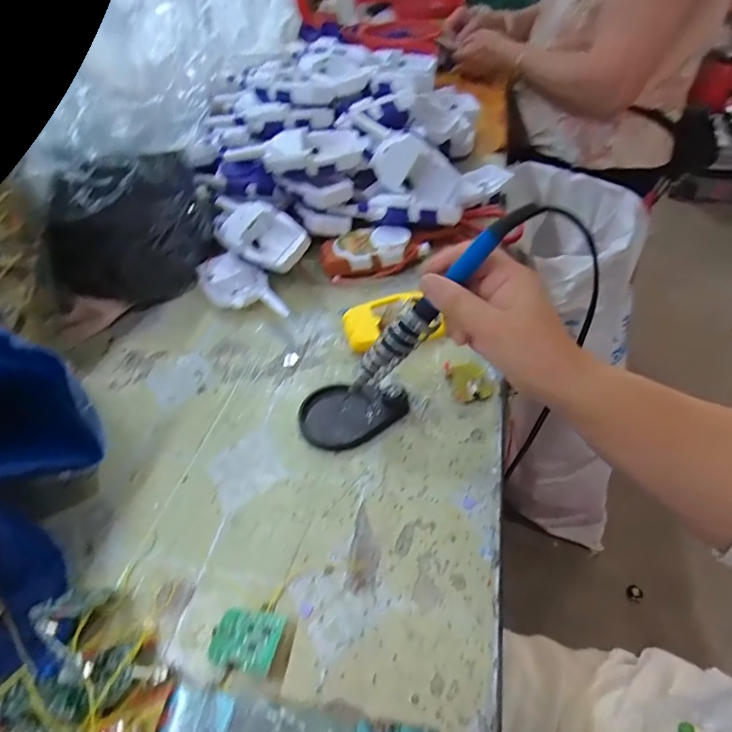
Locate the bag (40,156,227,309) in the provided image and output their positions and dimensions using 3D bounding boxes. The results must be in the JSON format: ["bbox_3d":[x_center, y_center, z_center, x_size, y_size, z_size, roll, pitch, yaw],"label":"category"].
[{"bbox_3d":[-0.237,-0.146,0.522,0.074,0.145,0.184,30,55,29],"label":"bag"}]

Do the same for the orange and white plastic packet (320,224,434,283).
[{"bbox_3d":[0.013,-0.130,0.558,0.127,0.036,0.062,-8,46,-2],"label":"orange and white plastic packet"}]

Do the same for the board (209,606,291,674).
[{"bbox_3d":[-0.074,0.169,0.302,0.044,0.014,0.035,8,48,12],"label":"board"}]

